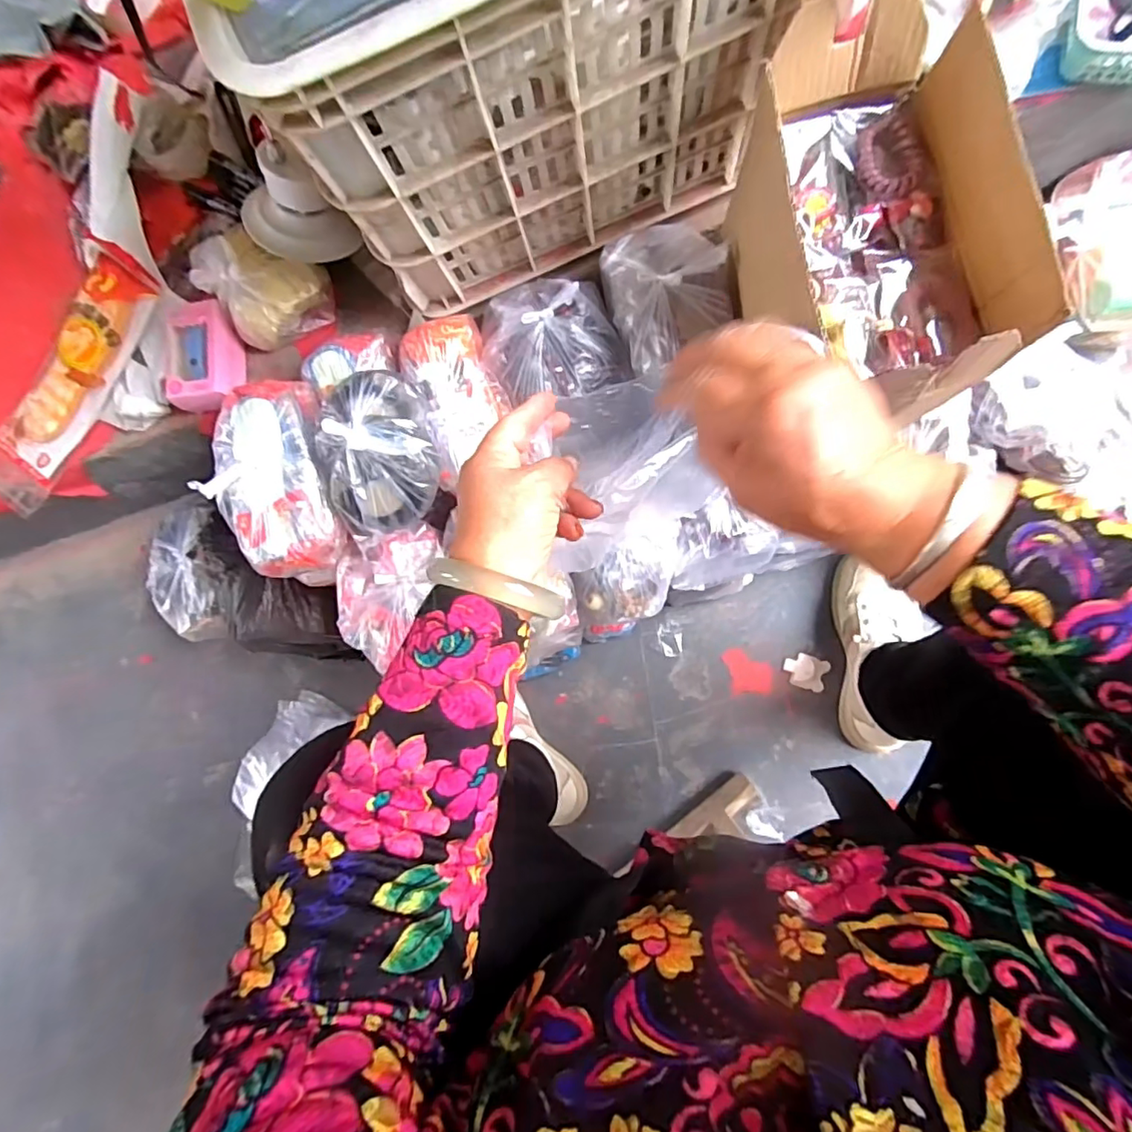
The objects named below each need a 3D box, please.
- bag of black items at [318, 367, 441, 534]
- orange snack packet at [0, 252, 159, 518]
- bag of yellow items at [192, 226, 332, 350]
[{"bbox_3d":[-0.185,-0.111,0.567,0.108,0.069,0.148,-19,84,7],"label":"bag of black items"},{"bbox_3d":[-0.597,-0.209,0.680,0.092,0.029,0.304,37,92,9],"label":"orange snack packet"},{"bbox_3d":[-0.334,-0.305,0.624,0.139,0.057,0.114,39,92,9],"label":"bag of yellow items"}]

